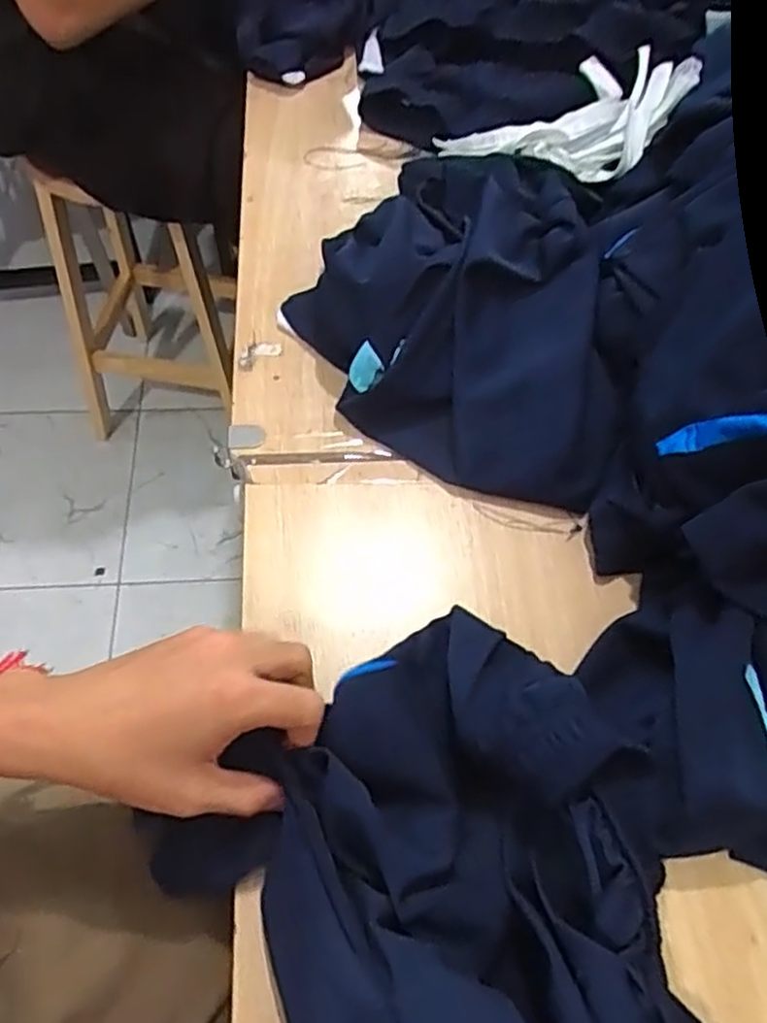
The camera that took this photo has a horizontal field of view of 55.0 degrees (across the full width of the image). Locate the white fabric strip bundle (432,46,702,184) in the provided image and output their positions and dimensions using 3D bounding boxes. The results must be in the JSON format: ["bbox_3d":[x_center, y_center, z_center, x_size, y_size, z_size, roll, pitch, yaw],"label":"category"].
[{"bbox_3d":[0.165,-0.379,0.694,0.215,0.067,0.149,23,61,10],"label":"white fabric strip bundle"}]

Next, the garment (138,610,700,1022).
[{"bbox_3d":[0.025,0.240,0.358,0.275,0.081,0.371,-6,60,-6],"label":"garment"}]

